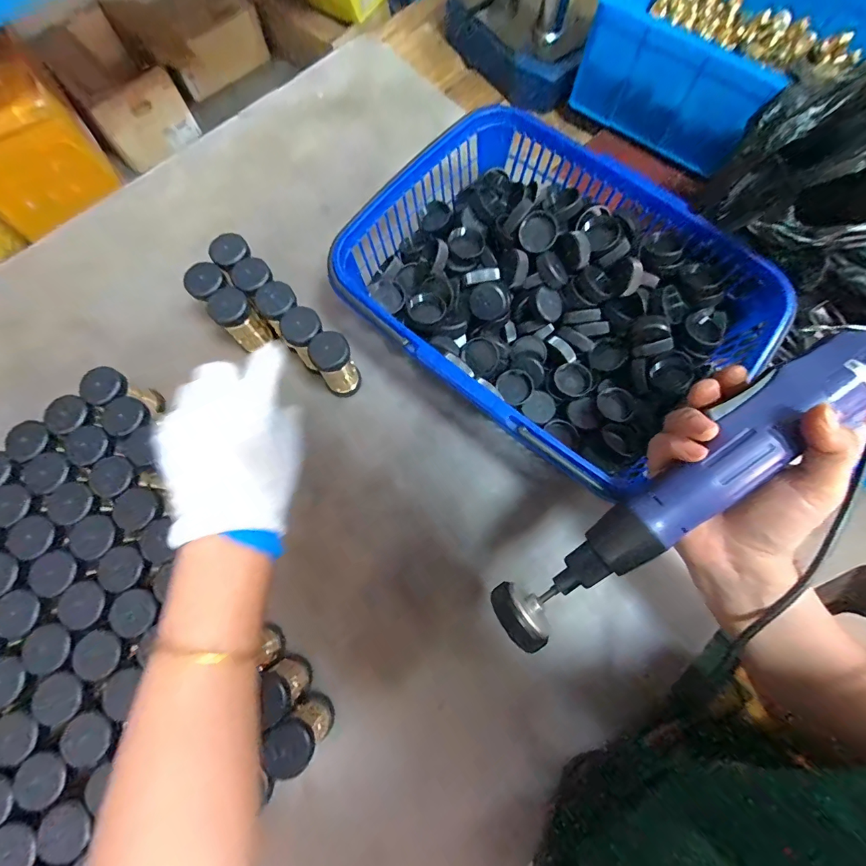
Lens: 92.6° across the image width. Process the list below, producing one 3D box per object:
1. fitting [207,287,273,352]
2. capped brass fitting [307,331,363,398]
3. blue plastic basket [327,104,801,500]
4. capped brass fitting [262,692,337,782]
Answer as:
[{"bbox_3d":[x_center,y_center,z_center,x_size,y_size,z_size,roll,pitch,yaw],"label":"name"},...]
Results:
[{"bbox_3d":[-0.184,-0.106,0.402,0.033,0.076,0.031,-38,78,-10],"label":"fitting"},{"bbox_3d":[-0.089,-0.061,0.390,0.034,0.083,0.030,-25,76,-7],"label":"capped brass fitting"},{"bbox_3d":[0.106,-0.121,0.402,0.334,0.097,0.261,41,78,10],"label":"blue plastic basket"},{"bbox_3d":[-0.099,0.224,0.310,0.035,0.060,0.034,44,79,10],"label":"capped brass fitting"}]

